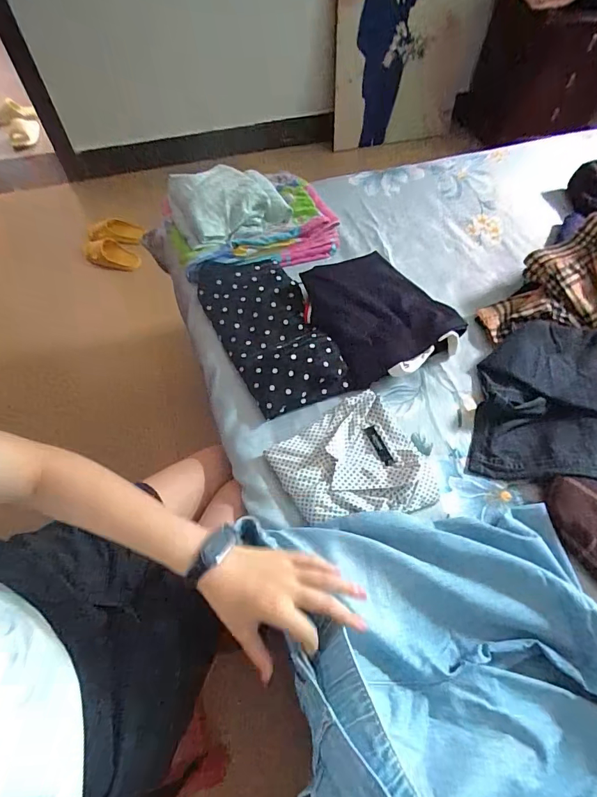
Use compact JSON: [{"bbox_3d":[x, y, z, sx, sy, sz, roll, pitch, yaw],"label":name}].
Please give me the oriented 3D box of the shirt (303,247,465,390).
[{"bbox_3d":[0.146,-0.160,0.751,0.240,0.062,0.252,-25,61,-15],"label":"shirt"}]

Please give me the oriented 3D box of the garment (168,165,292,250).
[{"bbox_3d":[-0.156,-0.425,0.861,0.217,0.049,0.245,-23,61,-13],"label":"garment"}]

